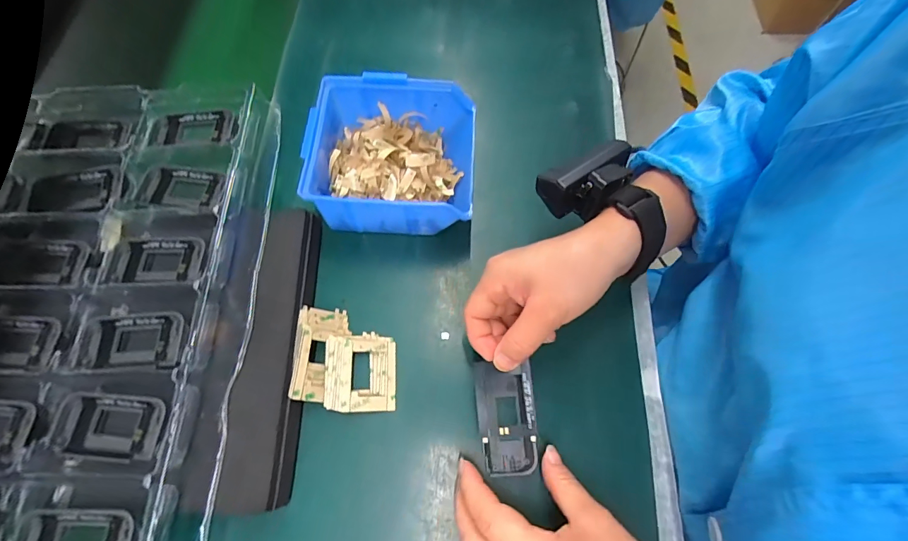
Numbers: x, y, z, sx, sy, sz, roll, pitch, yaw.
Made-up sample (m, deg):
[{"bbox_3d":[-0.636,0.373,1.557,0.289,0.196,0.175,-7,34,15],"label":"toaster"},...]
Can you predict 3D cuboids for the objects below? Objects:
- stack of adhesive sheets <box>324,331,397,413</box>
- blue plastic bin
[{"bbox_3d":[-0.072,0.078,0.312,0.052,0.013,0.058,-2,67,-3],"label":"stack of adhesive sheets"},{"bbox_3d":[-0.050,-0.094,0.360,0.133,0.087,0.126,3,68,3],"label":"blue plastic bin"}]

